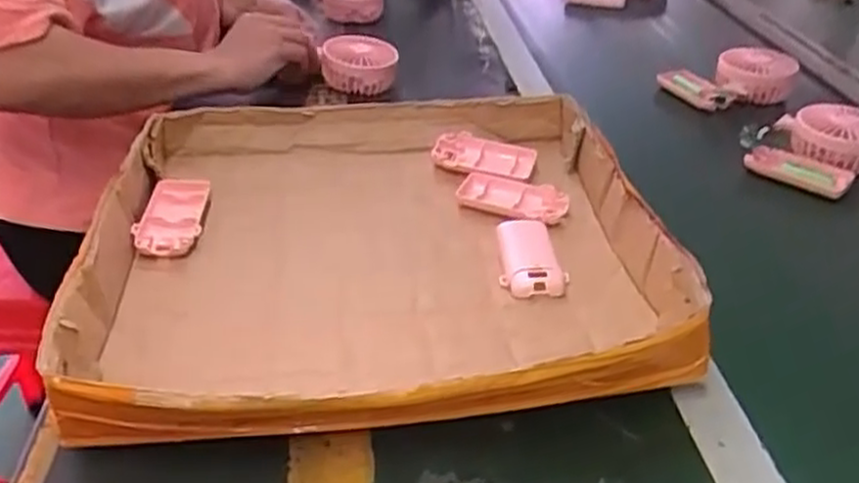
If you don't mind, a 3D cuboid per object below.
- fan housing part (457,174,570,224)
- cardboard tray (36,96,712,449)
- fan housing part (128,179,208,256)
[{"bbox_3d":[0.073,-0.038,0.664,0.095,0.012,0.050,10,35,12],"label":"fan housing part"},{"bbox_3d":[-0.042,0.003,0.599,0.416,0.078,0.374,-5,35,-10],"label":"cardboard tray"},{"bbox_3d":[-0.212,-0.022,0.623,0.050,0.028,0.081,-3,35,-7],"label":"fan housing part"}]

